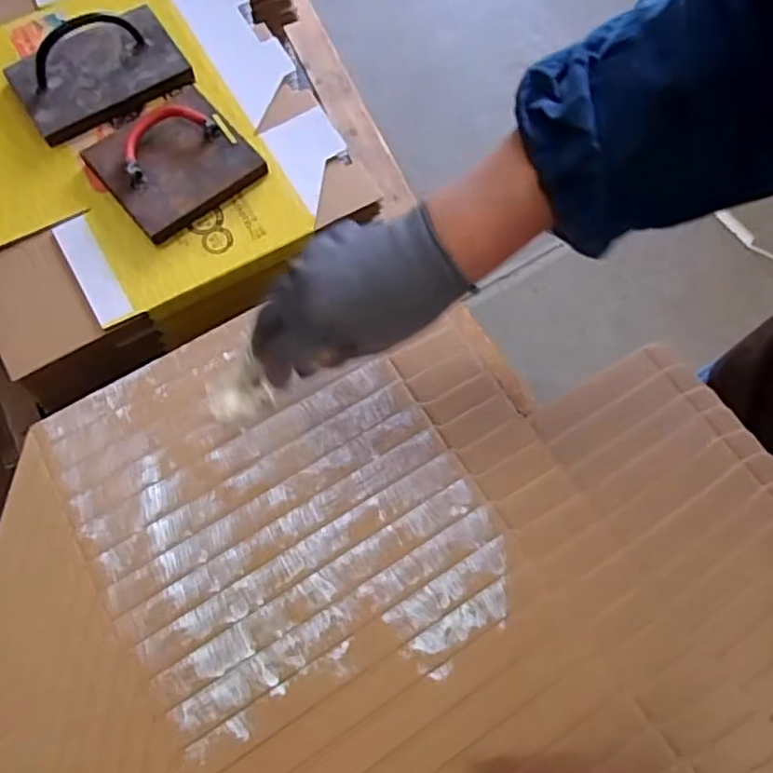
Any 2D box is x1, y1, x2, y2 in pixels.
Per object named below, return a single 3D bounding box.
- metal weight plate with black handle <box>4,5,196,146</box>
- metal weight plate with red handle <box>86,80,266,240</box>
[{"bbox_3d":[-0.430,-0.483,0.946,0.236,0.087,0.155,-32,75,-12],"label":"metal weight plate with black handle"},{"bbox_3d":[-0.308,-0.331,0.925,0.195,0.038,0.202,-37,76,-14],"label":"metal weight plate with red handle"}]

